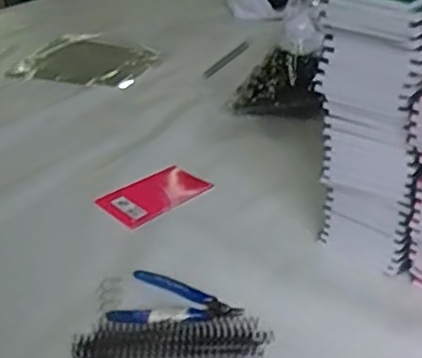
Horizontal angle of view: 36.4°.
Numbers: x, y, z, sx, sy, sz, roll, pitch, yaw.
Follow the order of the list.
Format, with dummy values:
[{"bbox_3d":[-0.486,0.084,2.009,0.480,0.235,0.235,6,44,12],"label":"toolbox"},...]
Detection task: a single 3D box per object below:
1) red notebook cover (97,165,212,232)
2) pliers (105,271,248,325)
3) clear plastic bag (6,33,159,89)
[{"bbox_3d":[-0.071,0.019,0.792,0.121,0.007,0.077,-30,46,-30],"label":"red notebook cover"},{"bbox_3d":[-0.033,0.120,0.619,0.118,0.007,0.072,6,34,20],"label":"pliers"},{"bbox_3d":[-0.237,-0.222,1.185,0.266,0.031,0.173,9,35,25],"label":"clear plastic bag"}]

